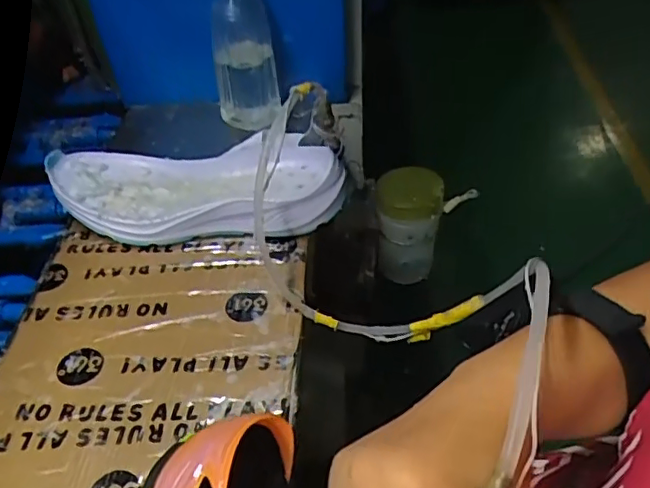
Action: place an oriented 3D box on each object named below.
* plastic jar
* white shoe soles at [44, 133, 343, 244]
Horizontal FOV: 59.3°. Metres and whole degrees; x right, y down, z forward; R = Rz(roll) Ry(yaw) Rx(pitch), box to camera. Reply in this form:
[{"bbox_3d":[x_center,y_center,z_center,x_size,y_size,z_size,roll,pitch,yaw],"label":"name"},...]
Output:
[{"bbox_3d":[0.096,-0.019,0.657,0.071,0.147,0.061,5,47,10],"label":"plastic jar"},{"bbox_3d":[-0.118,-0.053,0.537,0.267,0.049,0.124,-7,46,-1],"label":"white shoe soles"}]

